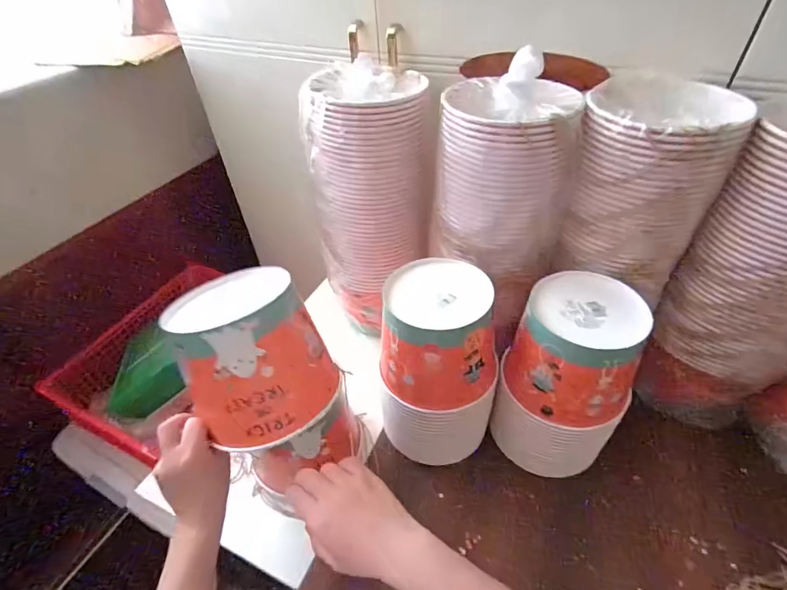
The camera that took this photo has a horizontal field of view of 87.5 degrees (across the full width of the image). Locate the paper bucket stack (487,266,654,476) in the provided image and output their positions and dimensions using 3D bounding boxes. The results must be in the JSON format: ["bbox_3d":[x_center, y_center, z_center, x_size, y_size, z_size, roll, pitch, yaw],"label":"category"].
[{"bbox_3d":[0.233,0.110,0.549,0.151,0.230,0.150,25,51,27],"label":"paper bucket stack"}]

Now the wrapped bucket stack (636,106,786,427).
[{"bbox_3d":[0.452,-0.004,0.512,0.140,0.394,0.147,-23,47,-19],"label":"wrapped bucket stack"}]

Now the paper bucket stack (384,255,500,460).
[{"bbox_3d":[0.068,0.107,0.571,0.150,0.272,0.153,6,45,10],"label":"paper bucket stack"}]

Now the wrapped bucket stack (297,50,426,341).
[{"bbox_3d":[-0.031,-0.134,0.674,0.170,0.423,0.150,1,44,5],"label":"wrapped bucket stack"}]

